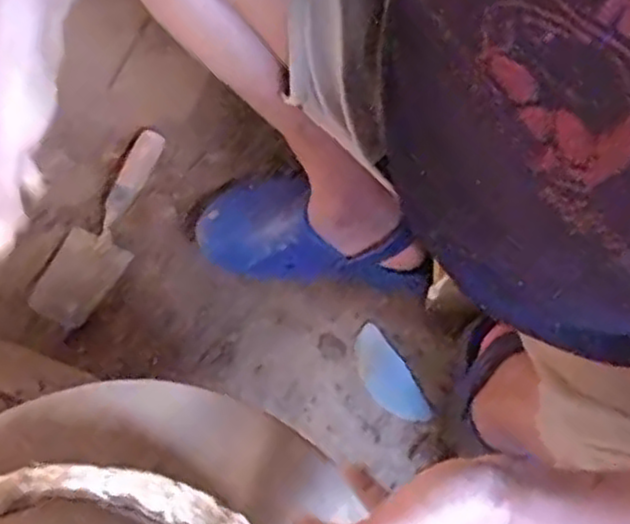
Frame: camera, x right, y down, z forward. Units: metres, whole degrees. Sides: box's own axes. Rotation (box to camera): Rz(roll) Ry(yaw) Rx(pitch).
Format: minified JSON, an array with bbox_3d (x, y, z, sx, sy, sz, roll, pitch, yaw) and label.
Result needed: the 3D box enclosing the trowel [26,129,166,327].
[{"bbox_3d":[-0.234,-0.038,0.850,0.070,0.036,0.235,34,75,11],"label":"trowel"}]

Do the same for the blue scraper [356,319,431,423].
[{"bbox_3d":[0.078,0.125,0.812,0.049,0.005,0.115,-34,74,-10],"label":"blue scraper"}]

